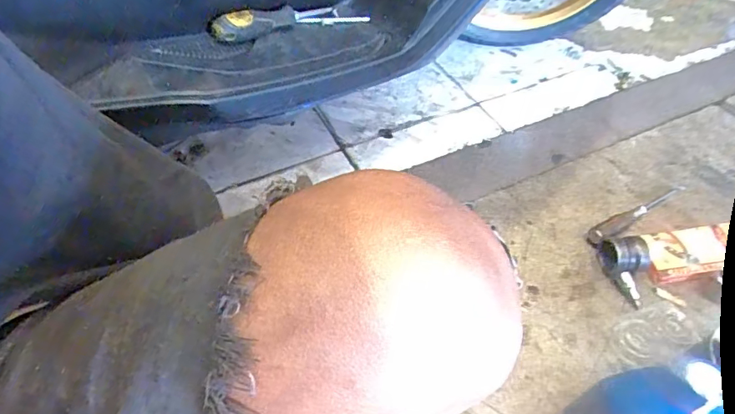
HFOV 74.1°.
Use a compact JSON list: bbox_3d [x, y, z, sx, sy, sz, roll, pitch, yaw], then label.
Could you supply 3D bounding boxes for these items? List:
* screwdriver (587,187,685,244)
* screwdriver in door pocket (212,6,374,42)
[{"bbox_3d":[0.415,0.006,0.738,0.210,0.026,0.024,-24,56,-20],"label":"screwdriver"},{"bbox_3d":[-0.091,-0.223,0.573,0.184,0.037,0.032,-16,53,-15],"label":"screwdriver in door pocket"}]

